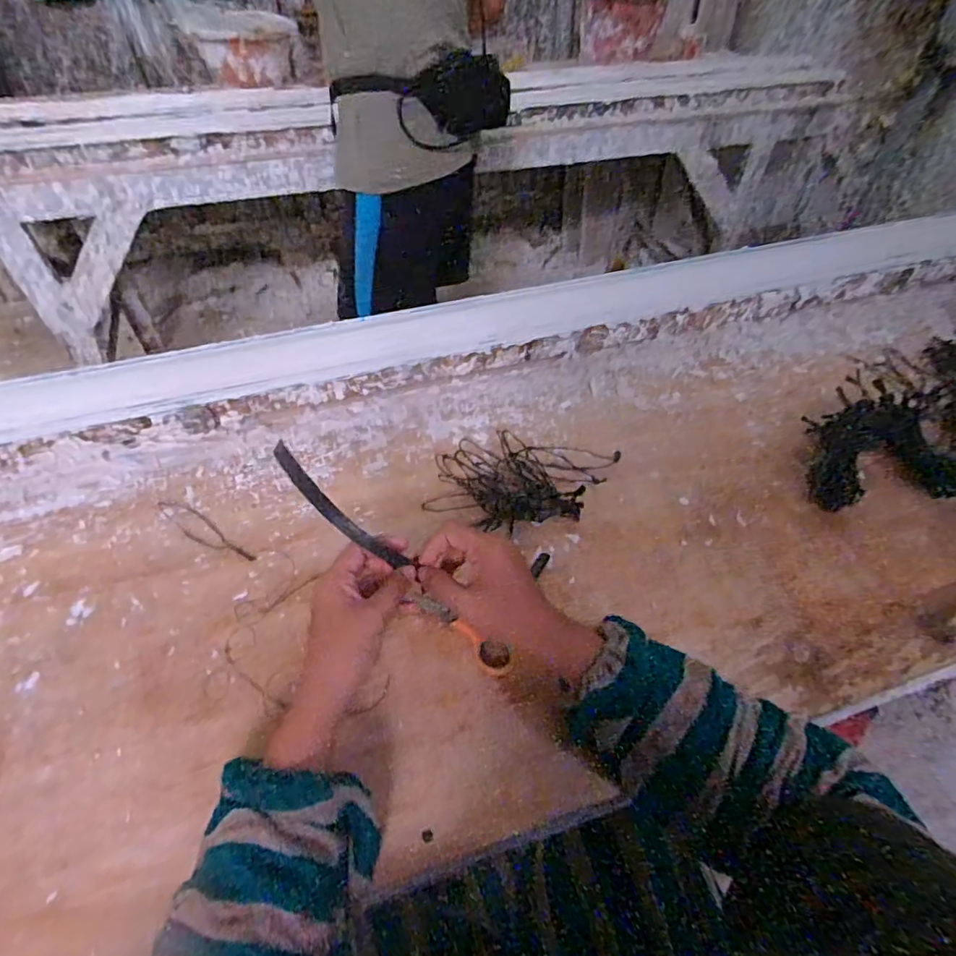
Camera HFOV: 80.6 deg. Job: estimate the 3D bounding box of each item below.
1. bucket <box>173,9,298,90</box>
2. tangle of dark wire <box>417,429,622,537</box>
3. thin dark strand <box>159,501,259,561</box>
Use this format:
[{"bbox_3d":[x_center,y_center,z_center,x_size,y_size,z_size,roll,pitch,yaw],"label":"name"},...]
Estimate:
[{"bbox_3d":[-0.579,-1.082,1.396,0.243,0.135,0.269,-10,50,-8],"label":"bucket"},{"bbox_3d":[0.048,0.002,0.593,0.181,0.026,0.120,9,50,7],"label":"tangle of dark wire"},{"bbox_3d":[-0.269,0.053,0.552,0.124,0.004,0.024,29,55,22],"label":"thin dark strand"}]

